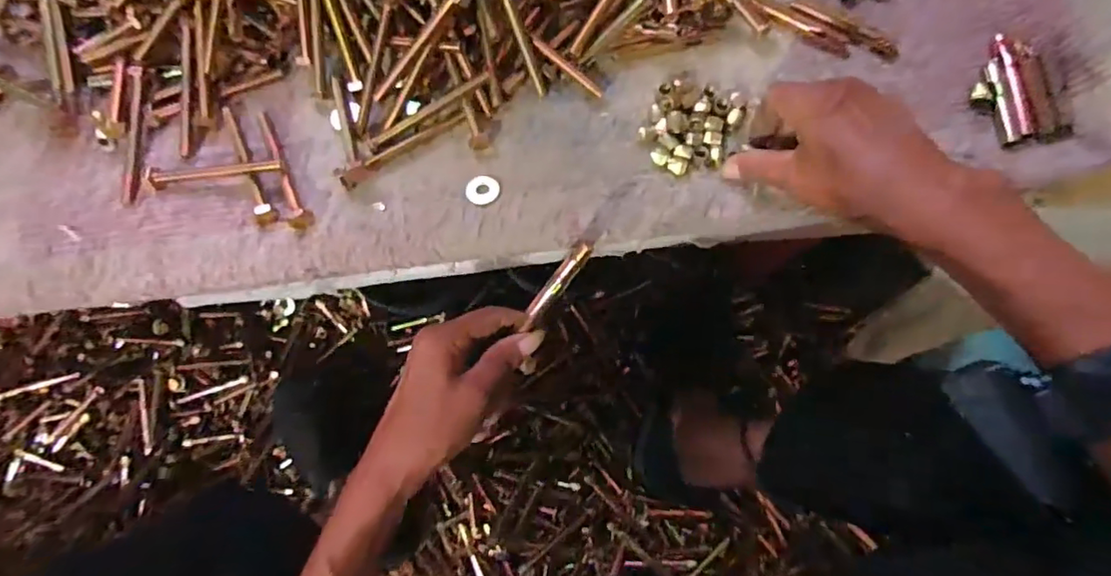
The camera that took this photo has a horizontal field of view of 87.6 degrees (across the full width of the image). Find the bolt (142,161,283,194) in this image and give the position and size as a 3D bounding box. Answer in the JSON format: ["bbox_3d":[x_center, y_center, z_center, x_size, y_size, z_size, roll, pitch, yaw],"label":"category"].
[{"bbox_3d":[-0.252,-0.084,0.422,0.099,0.009,0.016,-4,77,-1],"label":"bolt"}]

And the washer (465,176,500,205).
[{"bbox_3d":[-0.053,-0.071,0.425,0.024,0.004,0.023,0,73,-2],"label":"washer"}]

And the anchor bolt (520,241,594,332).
[{"bbox_3d":[0.000,-0.001,0.379,0.014,0.009,0.077,40,121,8],"label":"anchor bolt"}]

